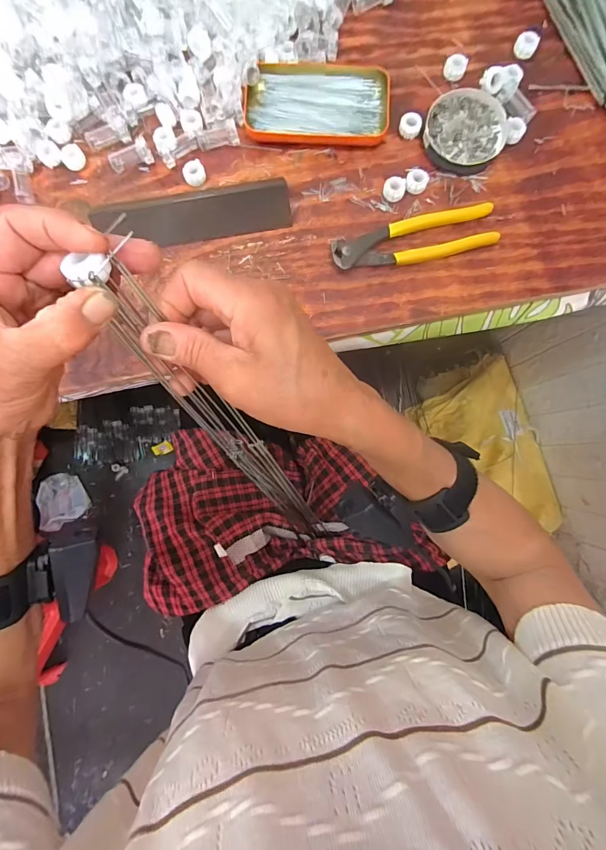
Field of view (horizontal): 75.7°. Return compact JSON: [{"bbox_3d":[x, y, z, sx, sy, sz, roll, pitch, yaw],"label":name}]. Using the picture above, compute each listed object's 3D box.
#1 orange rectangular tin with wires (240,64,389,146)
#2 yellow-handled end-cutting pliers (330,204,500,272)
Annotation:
[{"bbox_3d":[0.015,-0.333,0.402,0.143,0.018,0.077,1,85,1],"label":"orange rectangular tin with wires"},{"bbox_3d":[0.111,-0.185,0.390,0.163,0.015,0.042,-13,85,0],"label":"yellow-handled end-cutting pliers"}]

